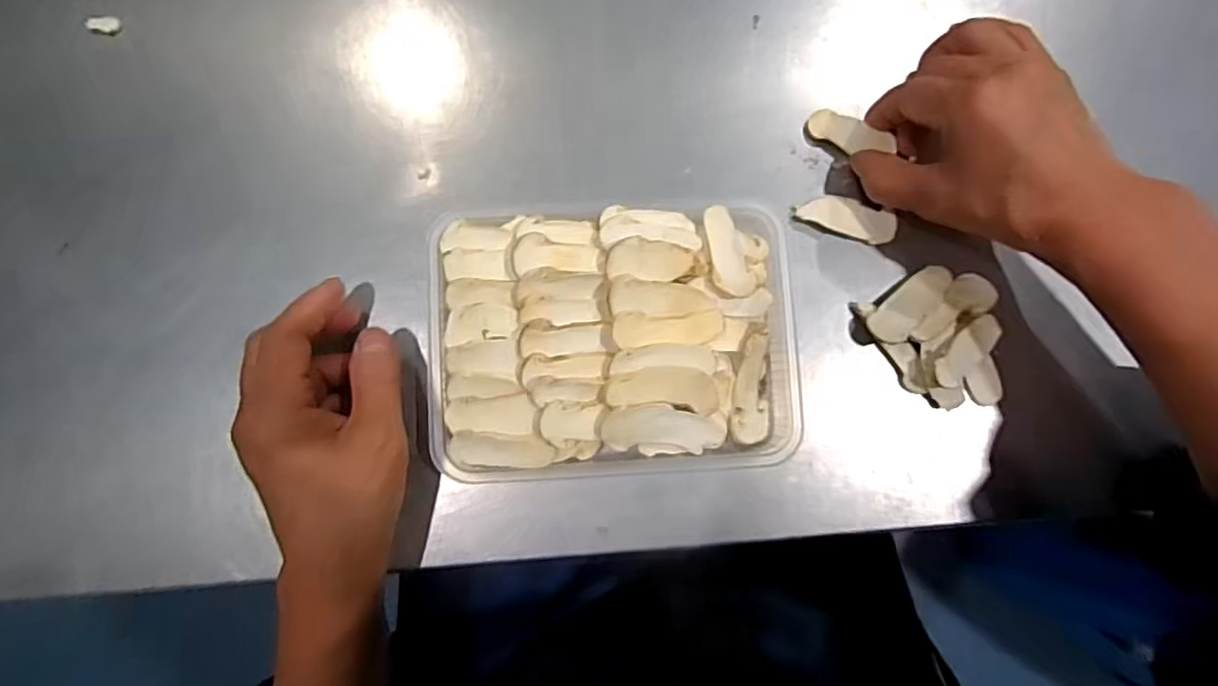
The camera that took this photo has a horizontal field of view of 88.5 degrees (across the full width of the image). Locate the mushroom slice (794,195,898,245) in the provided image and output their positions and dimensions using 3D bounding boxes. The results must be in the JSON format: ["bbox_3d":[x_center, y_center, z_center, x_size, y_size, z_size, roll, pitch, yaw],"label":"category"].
[{"bbox_3d":[0.130,-0.068,0.338,0.052,0.004,0.019,19,85,-1],"label":"mushroom slice"}]

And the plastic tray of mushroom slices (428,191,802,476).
[{"bbox_3d":[0.005,-0.002,0.311,0.182,0.030,0.132,-2,86,-3],"label":"plastic tray of mushroom slices"}]

